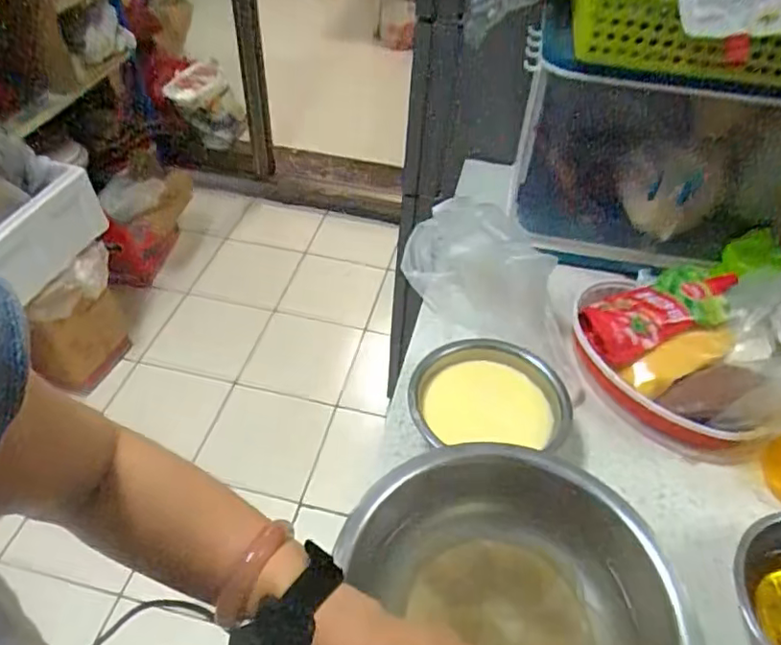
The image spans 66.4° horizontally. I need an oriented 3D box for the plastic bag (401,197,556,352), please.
[{"bbox_3d":[0.113,-0.076,0.782,0.185,0.127,0.136,8,46,5],"label":"plastic bag"}]

